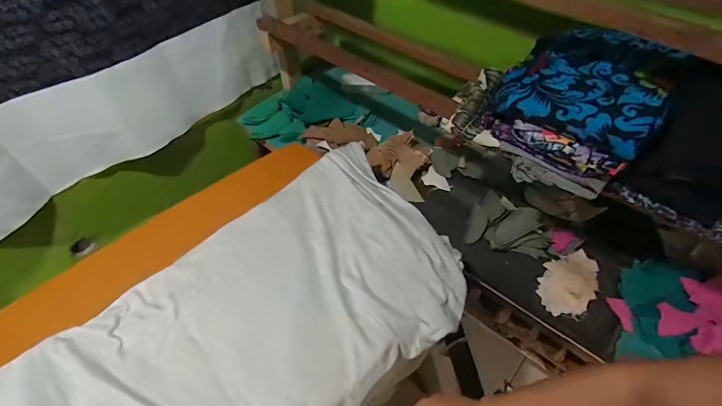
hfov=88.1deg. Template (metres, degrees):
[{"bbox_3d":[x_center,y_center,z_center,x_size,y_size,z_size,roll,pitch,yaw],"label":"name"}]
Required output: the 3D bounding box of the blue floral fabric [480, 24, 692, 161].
[{"bbox_3d":[0.349,-0.189,0.571,0.228,0.093,0.213,35,58,24],"label":"blue floral fabric"}]

